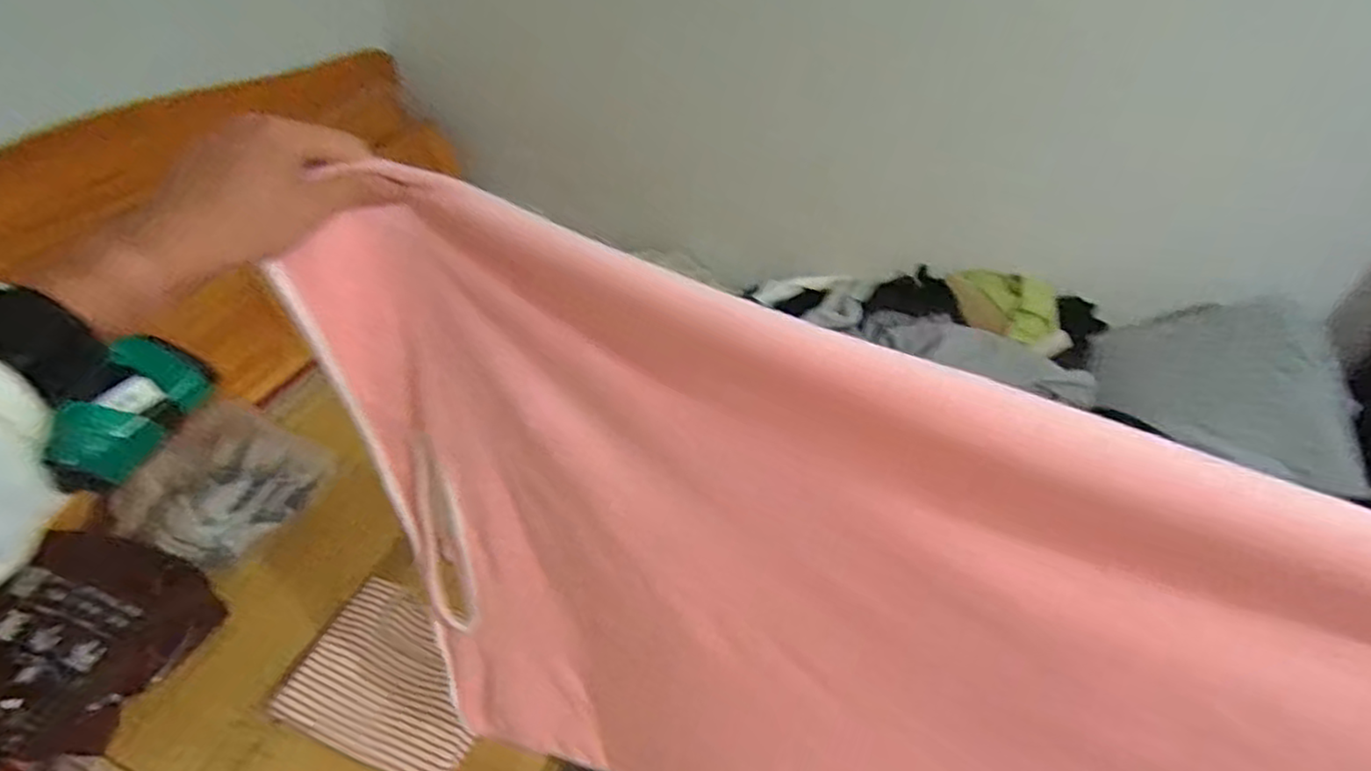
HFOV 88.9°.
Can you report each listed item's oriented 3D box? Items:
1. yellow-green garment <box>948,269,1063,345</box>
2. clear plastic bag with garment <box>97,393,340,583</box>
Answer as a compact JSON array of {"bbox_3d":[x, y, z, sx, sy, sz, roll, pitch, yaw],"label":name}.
[{"bbox_3d":[0.658,-0.173,1.464,0.233,0.077,0.128,27,48,20],"label":"yellow-green garment"},{"bbox_3d":[-0.790,0.161,1.201,0.252,0.097,0.288,31,46,-1],"label":"clear plastic bag with garment"}]

